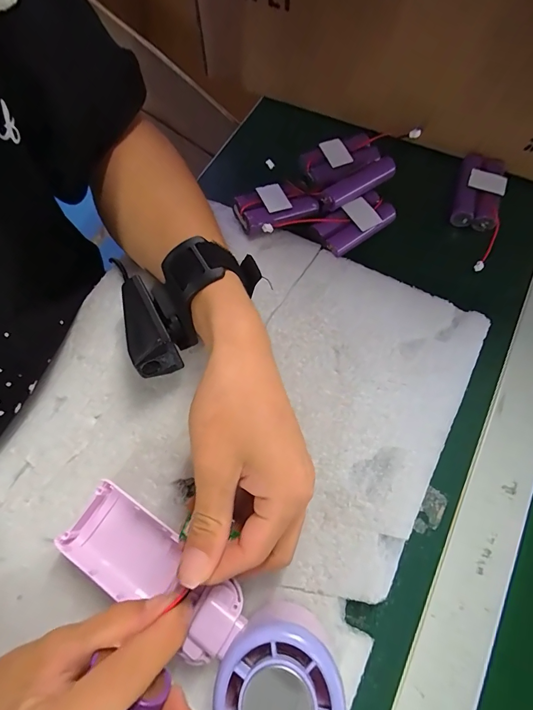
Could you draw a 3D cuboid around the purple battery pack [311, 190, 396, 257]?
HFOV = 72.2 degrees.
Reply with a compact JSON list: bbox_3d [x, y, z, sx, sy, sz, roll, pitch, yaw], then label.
[{"bbox_3d":[0.074,-0.112,0.305,0.066,0.014,0.033,-36,75,-13],"label":"purple battery pack"}]

